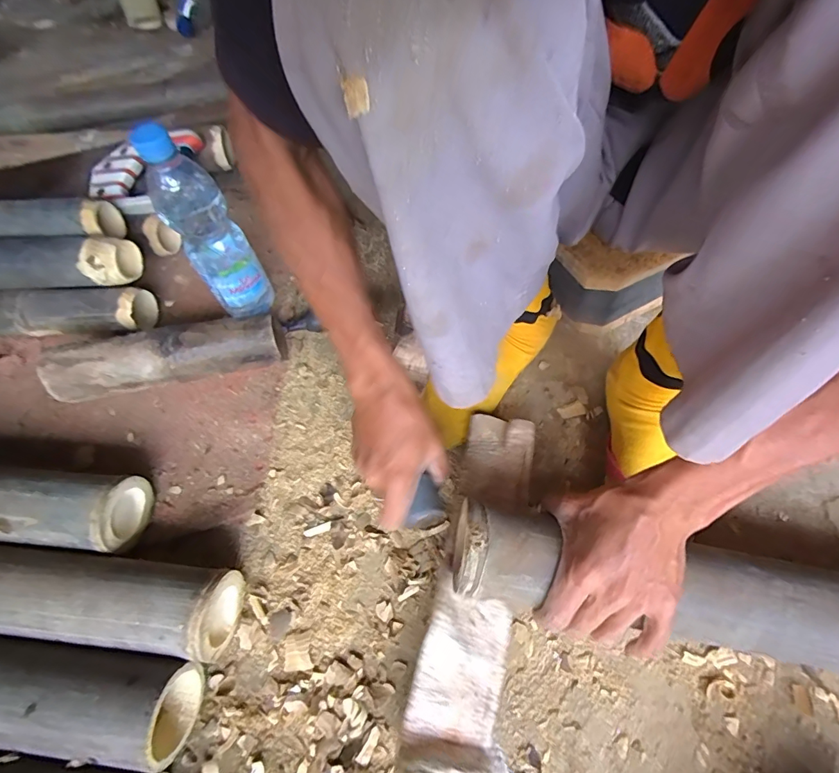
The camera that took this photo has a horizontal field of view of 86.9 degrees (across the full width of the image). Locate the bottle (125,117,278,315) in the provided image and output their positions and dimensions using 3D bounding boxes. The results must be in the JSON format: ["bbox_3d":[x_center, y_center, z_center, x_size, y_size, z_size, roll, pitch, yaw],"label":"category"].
[{"bbox_3d":[-0.233,-0.167,0.500,0.067,0.246,0.064,-37,65,-16],"label":"bottle"}]

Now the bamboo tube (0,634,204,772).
[{"bbox_3d":[-0.441,0.242,0.375,0.501,0.063,0.071,3,61,6],"label":"bamboo tube"}]

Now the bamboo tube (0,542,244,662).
[{"bbox_3d":[-0.416,0.181,0.410,0.496,0.074,0.070,3,61,6],"label":"bamboo tube"}]

